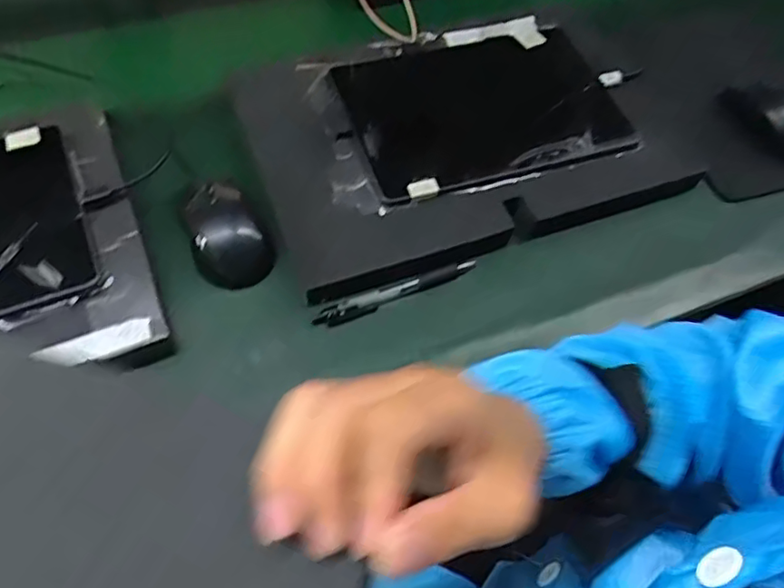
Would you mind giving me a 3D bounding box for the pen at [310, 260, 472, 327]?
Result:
[{"bbox_3d":[0.004,0.001,0.494,0.137,0.015,0.015,-19,61,-16],"label":"pen"}]

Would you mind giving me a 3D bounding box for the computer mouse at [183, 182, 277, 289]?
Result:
[{"bbox_3d":[-0.135,-0.049,0.500,0.063,0.034,0.086,-17,60,-15],"label":"computer mouse"}]

